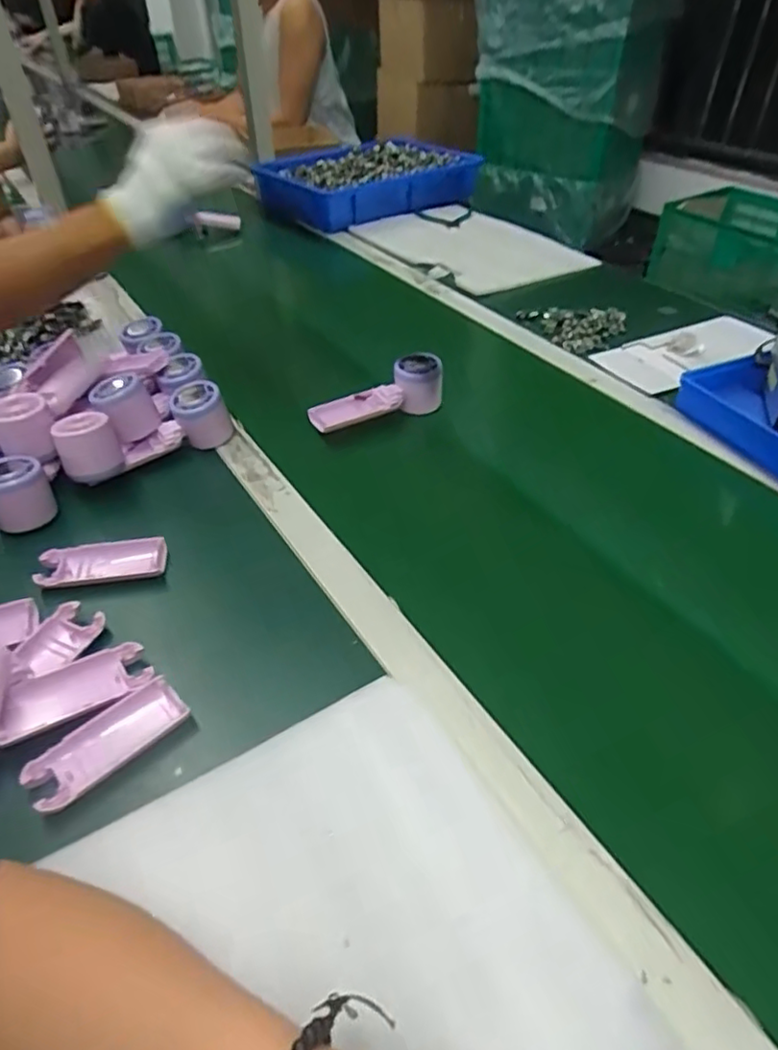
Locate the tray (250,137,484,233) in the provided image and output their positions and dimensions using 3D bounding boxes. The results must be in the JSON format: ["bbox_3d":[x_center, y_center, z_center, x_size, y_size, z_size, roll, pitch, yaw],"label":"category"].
[{"bbox_3d":[-0.041,-0.749,1.377,0.488,0.117,0.261,-20,46,-20],"label":"tray"}]

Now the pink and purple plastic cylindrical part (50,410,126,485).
[{"bbox_3d":[-0.304,-0.077,0.633,0.057,0.060,0.050,-20,46,-20],"label":"pink and purple plastic cylindrical part"}]

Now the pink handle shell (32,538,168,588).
[{"bbox_3d":[-0.255,0.033,0.555,0.107,0.012,0.041,-6,42,-7],"label":"pink handle shell"}]

